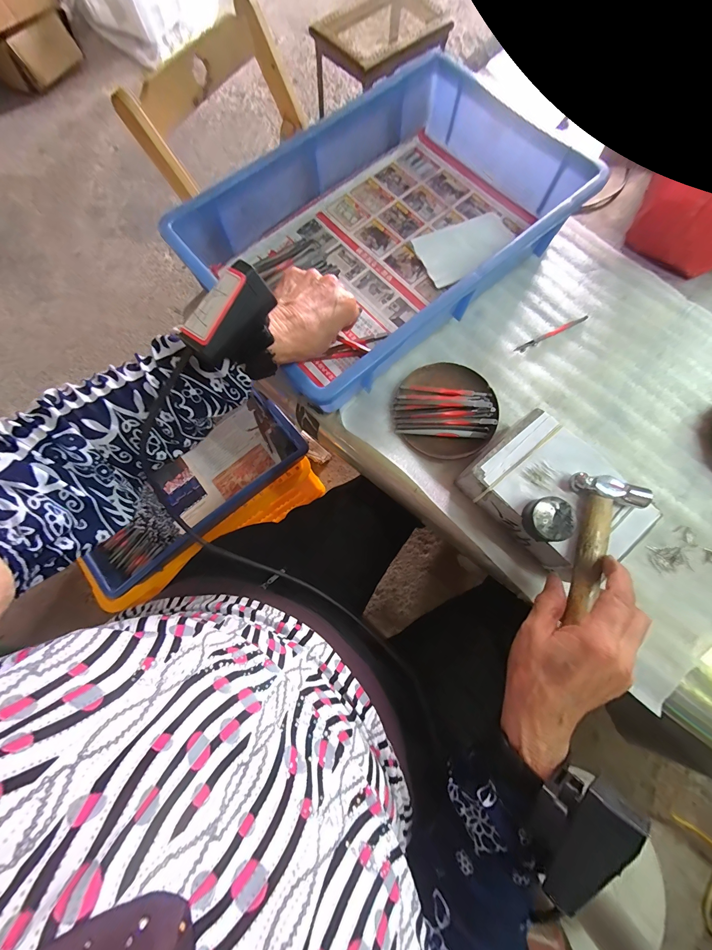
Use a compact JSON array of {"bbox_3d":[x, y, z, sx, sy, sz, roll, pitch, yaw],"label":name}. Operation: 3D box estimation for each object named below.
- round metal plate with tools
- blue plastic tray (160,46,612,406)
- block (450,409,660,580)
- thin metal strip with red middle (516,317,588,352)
[{"bbox_3d":[0.101,-0.075,0.366,0.110,0.021,0.111,0,77,0],"label":"round metal plate with tools"},{"bbox_3d":[0.036,-0.291,0.387,0.414,0.077,0.273,-41,80,-9],"label":"blue plastic tray"},{"bbox_3d":[0.188,0.024,0.322,0.106,0.063,0.143,-41,80,-9],"label":"block"},{"bbox_3d":[0.237,-0.171,0.393,0.102,0.005,0.008,-27,78,-6],"label":"thin metal strip with red middle"}]

